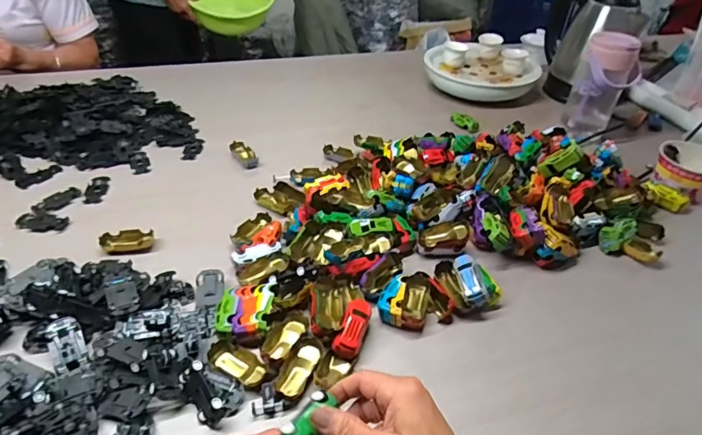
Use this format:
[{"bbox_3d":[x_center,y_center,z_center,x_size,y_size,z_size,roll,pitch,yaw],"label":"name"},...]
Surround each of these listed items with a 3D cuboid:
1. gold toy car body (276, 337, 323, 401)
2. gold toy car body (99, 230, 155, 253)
[{"bbox_3d":[-0.050,0.152,0.454,0.029,0.016,0.067,15,42,15],"label":"gold toy car body"},{"bbox_3d":[-0.289,0.032,0.590,0.062,0.019,0.029,-11,42,-15],"label":"gold toy car body"}]

